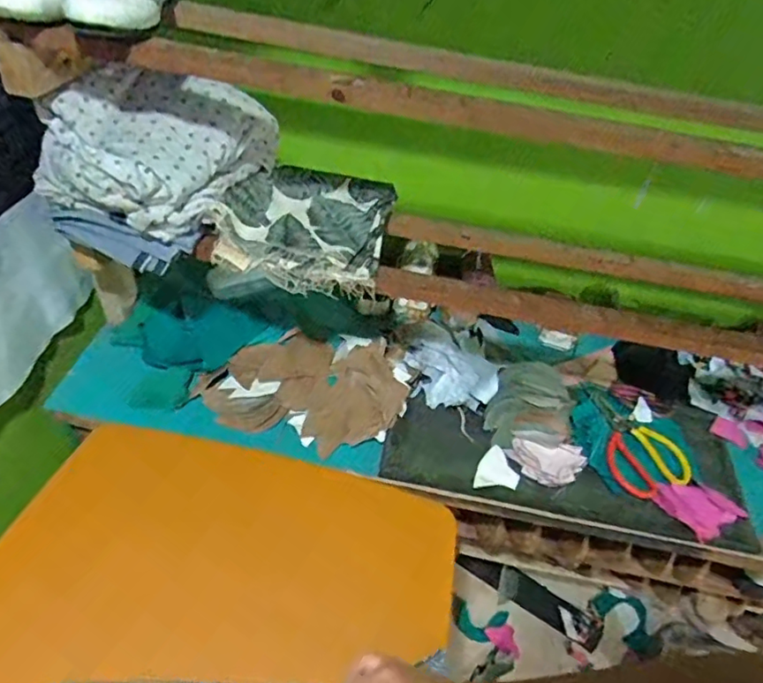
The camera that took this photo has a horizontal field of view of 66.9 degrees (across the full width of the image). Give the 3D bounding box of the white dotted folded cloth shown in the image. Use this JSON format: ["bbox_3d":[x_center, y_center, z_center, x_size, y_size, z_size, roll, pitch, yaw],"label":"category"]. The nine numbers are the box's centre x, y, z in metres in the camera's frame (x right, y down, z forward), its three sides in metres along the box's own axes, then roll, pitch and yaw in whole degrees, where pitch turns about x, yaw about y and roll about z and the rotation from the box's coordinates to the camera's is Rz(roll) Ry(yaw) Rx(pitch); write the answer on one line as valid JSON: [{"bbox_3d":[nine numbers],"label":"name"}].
[{"bbox_3d":[-0.297,-0.268,0.765,0.222,0.130,0.234,19,44,12],"label":"white dotted folded cloth"}]

